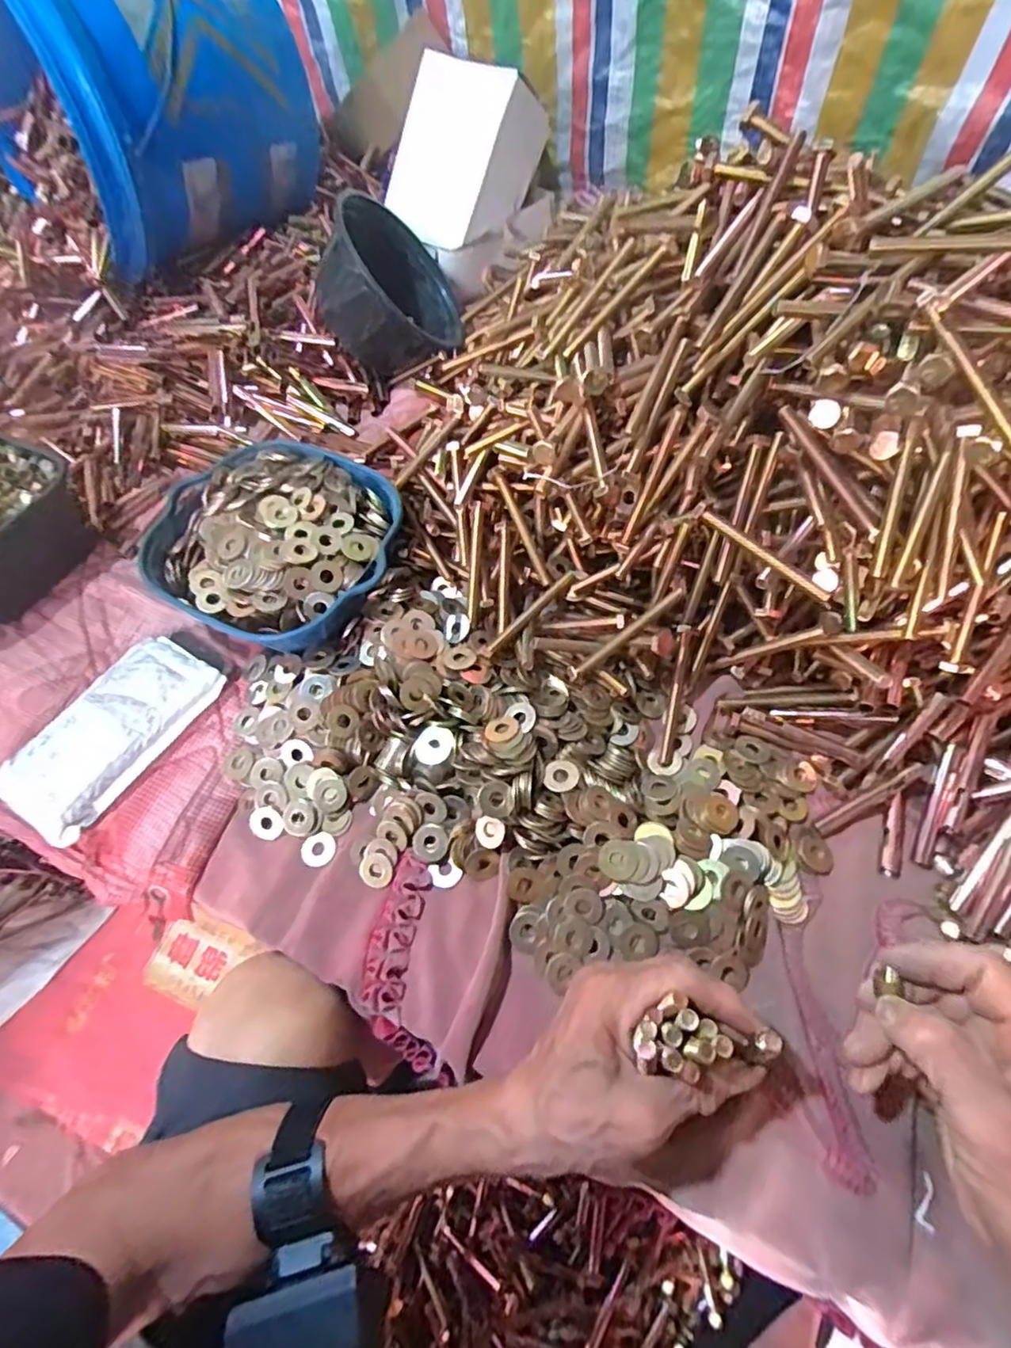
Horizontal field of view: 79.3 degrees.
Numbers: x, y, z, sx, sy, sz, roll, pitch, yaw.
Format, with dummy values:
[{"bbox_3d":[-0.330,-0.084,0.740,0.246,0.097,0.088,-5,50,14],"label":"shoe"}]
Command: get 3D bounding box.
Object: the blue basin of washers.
[{"bbox_3d":[-0.191,-0.116,0.517,0.195,0.057,0.186,-2,63,3],"label":"blue basin of washers"}]

